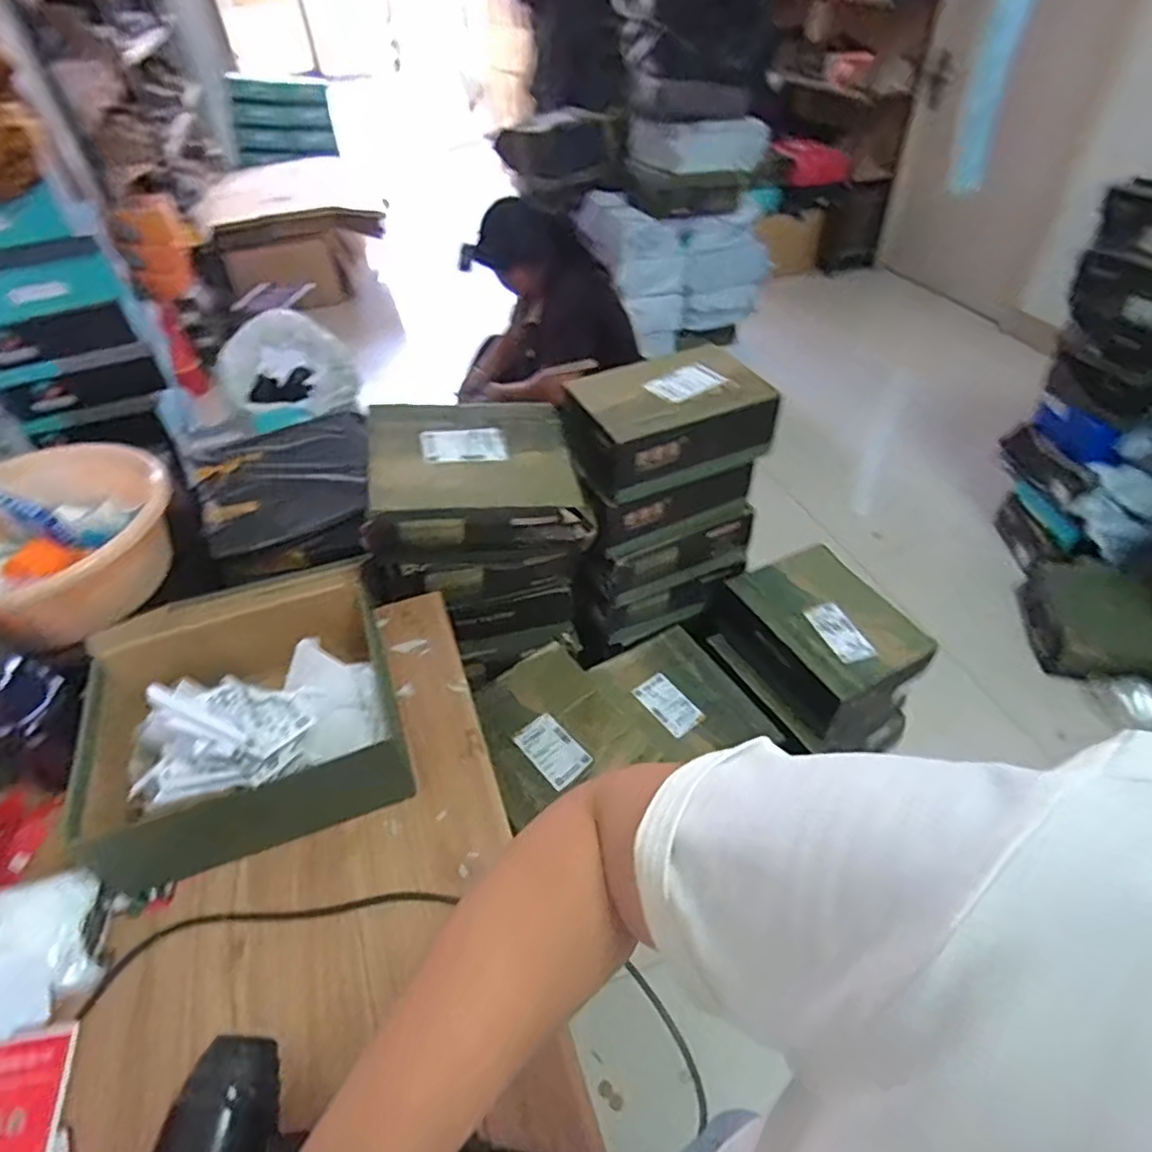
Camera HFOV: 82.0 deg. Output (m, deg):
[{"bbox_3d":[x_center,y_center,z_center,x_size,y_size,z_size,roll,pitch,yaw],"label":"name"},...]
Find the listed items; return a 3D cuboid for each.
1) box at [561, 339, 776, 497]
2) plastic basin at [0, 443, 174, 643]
[{"bbox_3d":[0.153,-0.277,1.152,0.360,0.125,0.175,-20,47,-16],"label":"box"},{"bbox_3d":[-0.873,-0.077,1.102,0.358,0.160,0.351,-2,44,2],"label":"plastic basin"}]

